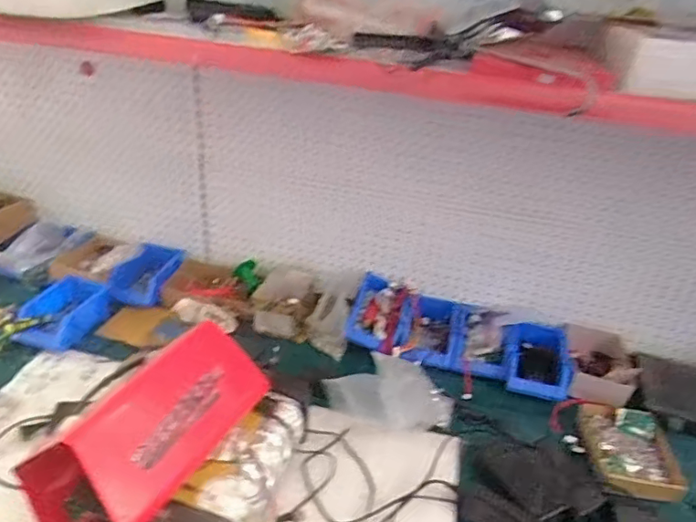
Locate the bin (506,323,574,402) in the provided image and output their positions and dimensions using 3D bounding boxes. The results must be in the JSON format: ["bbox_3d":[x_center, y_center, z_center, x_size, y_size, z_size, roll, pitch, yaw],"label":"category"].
[{"bbox_3d":[0.421,0.224,1.192,0.134,0.092,0.205,13,33,13],"label":"bin"}]

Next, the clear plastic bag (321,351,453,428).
[{"bbox_3d":[0.082,0.252,1.077,0.242,0.059,0.139,3,32,-2],"label":"clear plastic bag"}]

